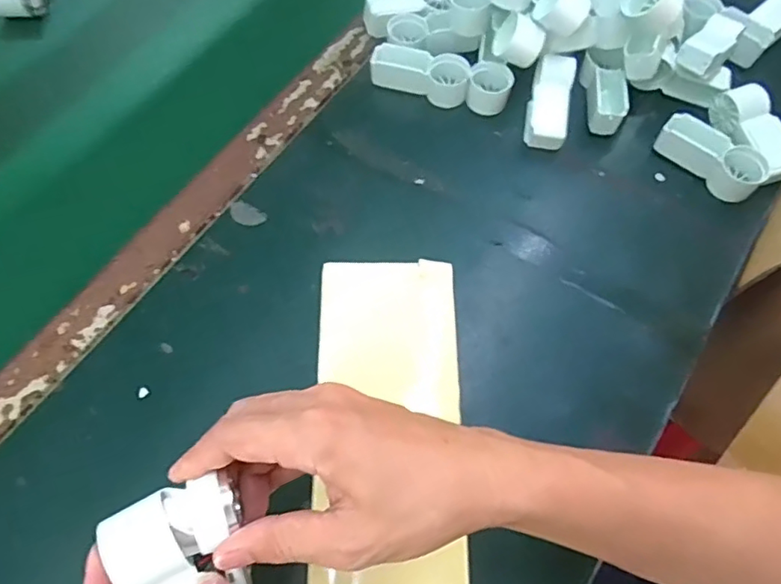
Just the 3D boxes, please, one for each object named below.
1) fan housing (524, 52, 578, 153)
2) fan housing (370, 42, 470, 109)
[{"bbox_3d":[0.147,-0.177,0.523,0.037,0.023,0.089,11,84,5],"label":"fan housing"},{"bbox_3d":[0.029,-0.208,0.540,0.092,0.031,0.034,19,67,8],"label":"fan housing"}]

